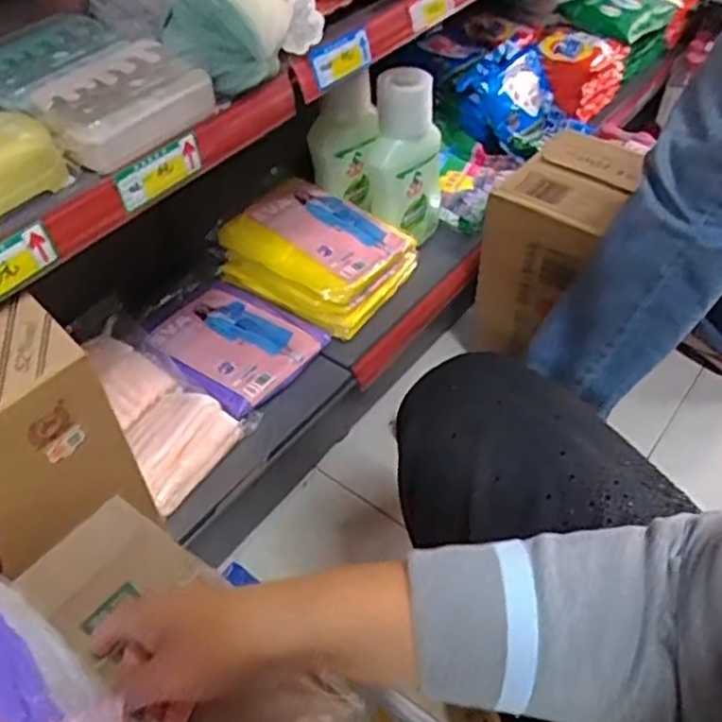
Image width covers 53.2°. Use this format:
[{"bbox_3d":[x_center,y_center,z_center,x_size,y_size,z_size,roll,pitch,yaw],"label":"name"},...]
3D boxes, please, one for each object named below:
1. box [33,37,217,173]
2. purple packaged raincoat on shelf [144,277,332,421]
[{"bbox_3d":[-0.210,-0.225,0.627,0.093,0.046,0.132,30,55,26],"label":"box"},{"bbox_3d":[-0.189,-0.032,0.985,0.251,0.032,0.174,27,54,23],"label":"purple packaged raincoat on shelf"}]

